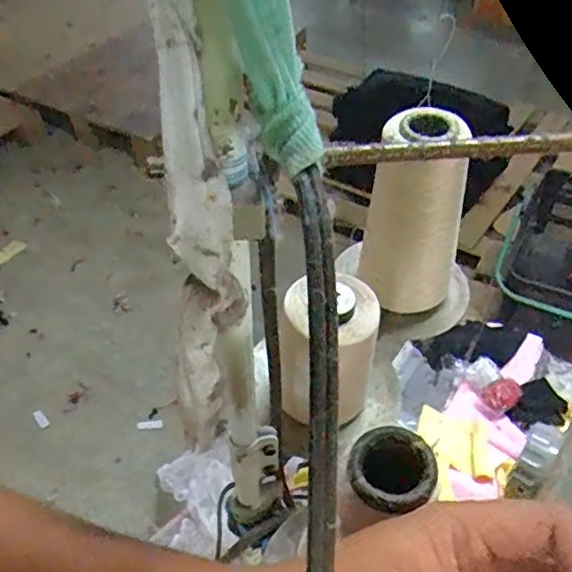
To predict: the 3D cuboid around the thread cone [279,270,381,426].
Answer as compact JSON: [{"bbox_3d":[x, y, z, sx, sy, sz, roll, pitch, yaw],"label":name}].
[{"bbox_3d":[0.031,0.048,0.429,0.062,0.106,0.060,6,45,7],"label":"thread cone"}]

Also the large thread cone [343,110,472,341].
[{"bbox_3d":[0.108,-0.041,0.490,0.092,0.182,0.070,15,47,16],"label":"large thread cone"}]

